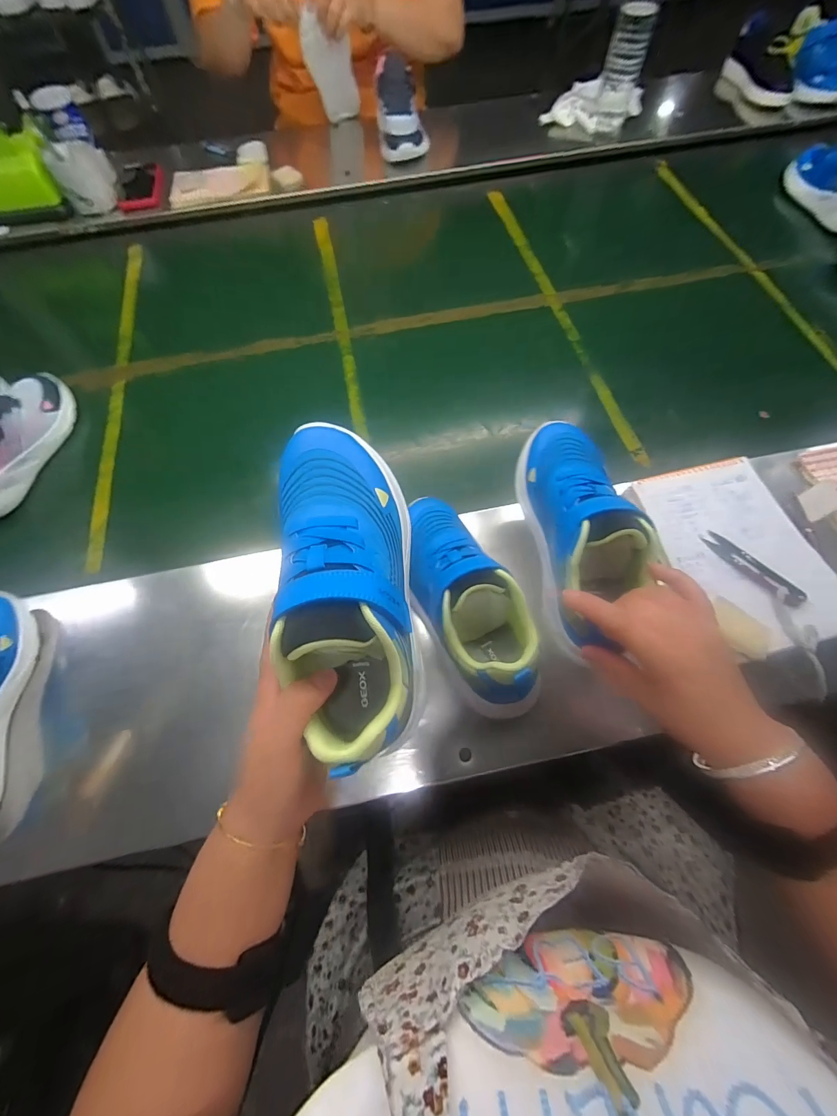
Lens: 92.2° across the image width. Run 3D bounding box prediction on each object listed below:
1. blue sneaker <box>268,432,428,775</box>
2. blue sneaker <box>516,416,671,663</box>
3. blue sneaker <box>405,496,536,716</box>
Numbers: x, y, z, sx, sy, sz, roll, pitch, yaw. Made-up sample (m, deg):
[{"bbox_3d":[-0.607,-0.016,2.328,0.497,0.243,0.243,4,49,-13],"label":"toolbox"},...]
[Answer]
[{"bbox_3d":[-0.044,0.012,0.260,0.079,0.075,0.208,-8,75,-3],"label":"blue sneaker"},{"bbox_3d":[0.142,-0.030,0.349,0.075,0.087,0.216,-4,67,-1],"label":"blue sneaker"},{"bbox_3d":[0.041,0.036,0.379,0.076,0.107,0.226,-21,65,-9],"label":"blue sneaker"}]

